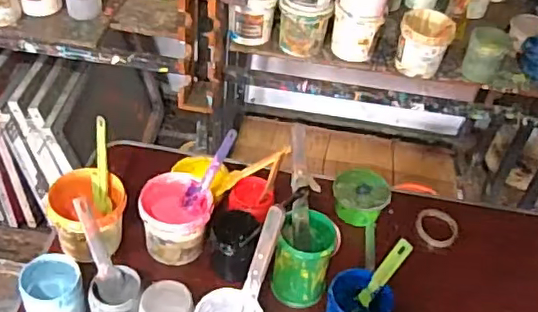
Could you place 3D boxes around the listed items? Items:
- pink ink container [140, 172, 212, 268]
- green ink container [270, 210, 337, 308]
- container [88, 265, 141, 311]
[{"bbox_3d":[-0.168,0.114,1.043,0.124,0.103,0.130,4,44,-4],"label":"pink ink container"},{"bbox_3d":[0.057,0.170,0.981,0.097,0.114,0.109,13,44,6],"label":"green ink container"},{"bbox_3d":[-0.243,0.235,0.919,0.076,0.091,0.083,4,44,-4],"label":"container"}]

